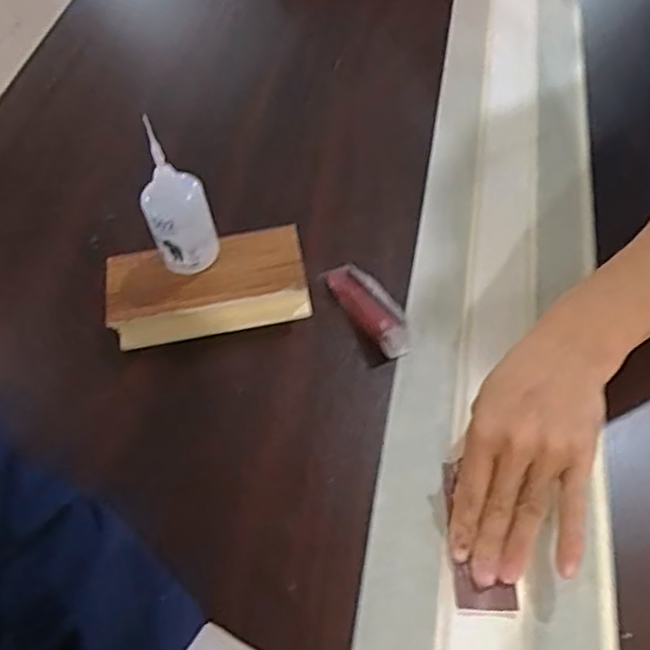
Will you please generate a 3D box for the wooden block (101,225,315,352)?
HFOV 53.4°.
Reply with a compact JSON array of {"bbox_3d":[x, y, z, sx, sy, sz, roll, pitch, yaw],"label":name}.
[{"bbox_3d":[-0.099,-0.032,0.553,0.163,0.046,0.067,-11,55,-3],"label":"wooden block"}]

